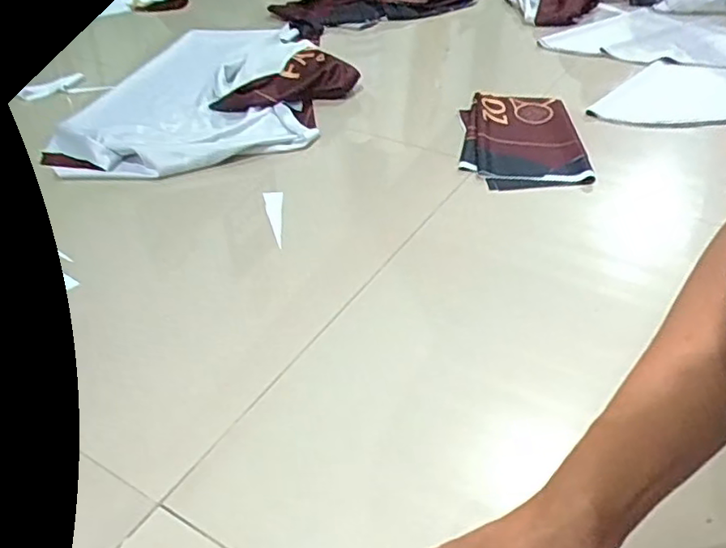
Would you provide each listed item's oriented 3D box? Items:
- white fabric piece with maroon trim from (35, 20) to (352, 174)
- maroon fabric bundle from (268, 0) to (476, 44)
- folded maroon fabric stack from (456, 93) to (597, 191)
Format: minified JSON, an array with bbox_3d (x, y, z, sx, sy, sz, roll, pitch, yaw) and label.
[{"bbox_3d":[-0.208,-0.287,0.973,0.349,0.045,0.504,8,40,12],"label":"white fabric piece with maroon trim"},{"bbox_3d":[0.051,-0.600,1.349,0.539,0.070,0.185,-29,46,-29],"label":"maroon fabric bundle"},{"bbox_3d":[0.226,-0.195,0.897,0.165,0.025,0.247,1,39,4],"label":"folded maroon fabric stack"}]

